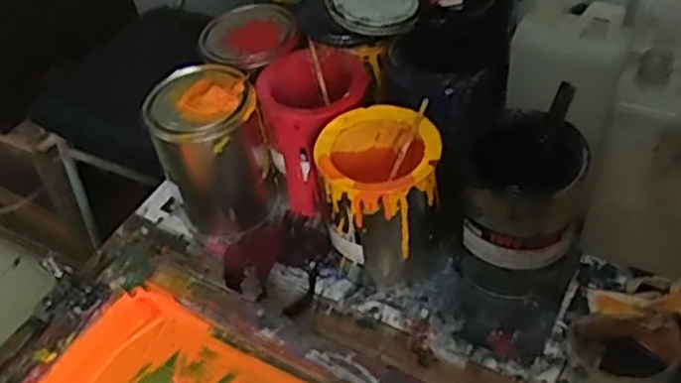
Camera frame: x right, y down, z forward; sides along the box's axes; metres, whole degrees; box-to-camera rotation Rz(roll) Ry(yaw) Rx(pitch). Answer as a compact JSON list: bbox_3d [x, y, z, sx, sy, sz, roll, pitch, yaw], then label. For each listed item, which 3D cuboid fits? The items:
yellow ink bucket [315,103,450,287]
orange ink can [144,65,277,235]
[{"bbox_3d":[0.040,0.006,0.675,0.107,0.145,0.113,-4,46,4],"label":"yellow ink bucket"},{"bbox_3d":[-0.135,-0.044,0.736,0.102,0.162,0.103,-4,46,4],"label":"orange ink can"}]

